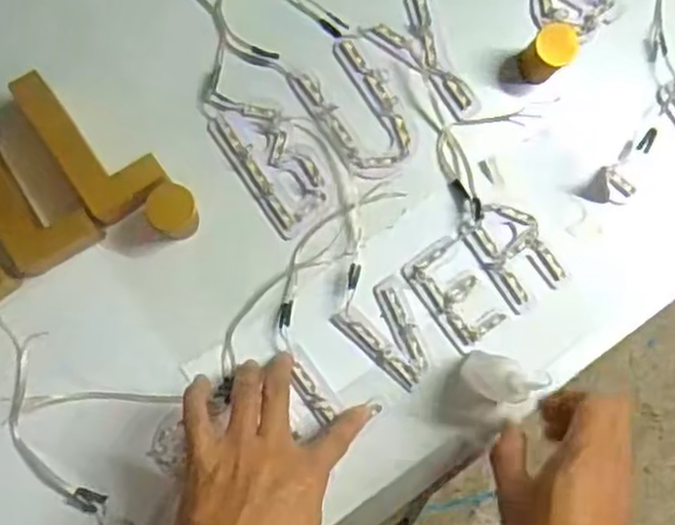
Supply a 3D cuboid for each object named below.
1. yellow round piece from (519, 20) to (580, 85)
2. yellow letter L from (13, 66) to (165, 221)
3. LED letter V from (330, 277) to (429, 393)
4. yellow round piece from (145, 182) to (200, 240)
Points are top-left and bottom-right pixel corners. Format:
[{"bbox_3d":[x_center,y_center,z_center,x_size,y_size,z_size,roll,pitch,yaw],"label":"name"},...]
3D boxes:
[{"bbox_3d":[0.163,-0.162,0.558,0.036,0.036,0.030,-38,89,-8],"label":"yellow round piece"},{"bbox_3d":[-0.172,-0.086,0.511,0.056,0.032,0.113,-34,88,-8],"label":"yellow letter L"},{"bbox_3d":[0.043,0.051,0.544,0.078,0.006,0.053,43,82,0],"label":"LED letter V"},{"bbox_3d":[-0.118,-0.036,0.520,0.034,0.044,0.033,1,84,-6],"label":"yellow round piece"}]

